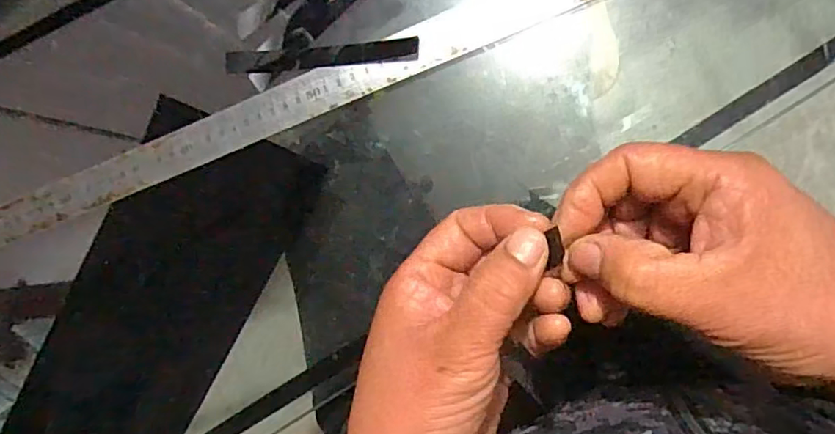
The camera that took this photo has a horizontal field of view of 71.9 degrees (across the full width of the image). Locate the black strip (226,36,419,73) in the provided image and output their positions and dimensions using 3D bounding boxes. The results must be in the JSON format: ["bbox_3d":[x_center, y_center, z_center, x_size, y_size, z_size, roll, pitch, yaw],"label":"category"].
[{"bbox_3d":[-0.063,-0.105,0.376,0.126,0.011,0.014,-3,89,11],"label":"black strip"}]

